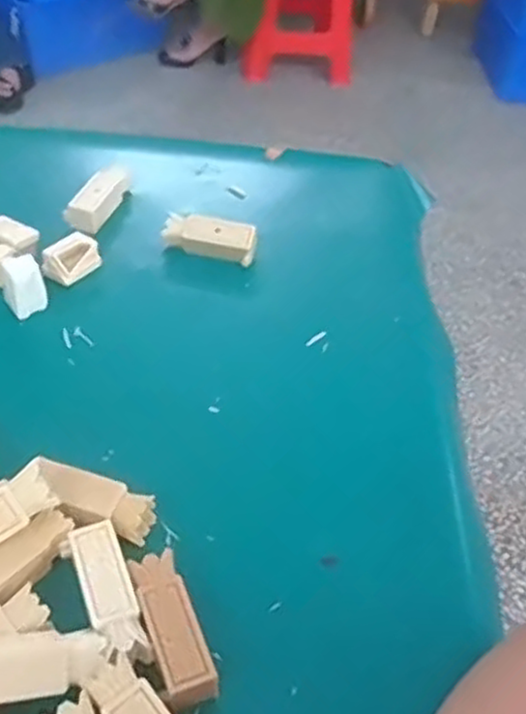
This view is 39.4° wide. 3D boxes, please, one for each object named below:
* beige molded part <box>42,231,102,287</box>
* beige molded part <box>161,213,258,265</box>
[{"bbox_3d":[-0.126,-0.064,0.480,0.025,0.017,0.035,29,49,22],"label":"beige molded part"},{"bbox_3d":[-0.036,-0.081,0.500,0.060,0.023,0.019,8,44,2],"label":"beige molded part"}]

